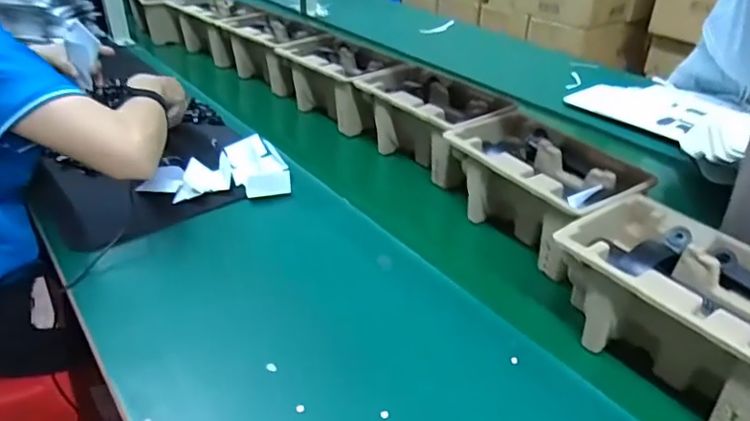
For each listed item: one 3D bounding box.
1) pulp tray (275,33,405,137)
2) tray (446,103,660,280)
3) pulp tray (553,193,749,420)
[{"bbox_3d":[-0.068,-0.233,0.993,0.137,0.106,0.248,-20,39,-34],"label":"pulp tray"},{"bbox_3d":[0.197,-0.030,0.690,0.148,0.107,0.245,-15,36,-29],"label":"tray"},{"bbox_3d":[0.289,0.096,0.505,0.147,0.104,0.222,-17,37,-31],"label":"pulp tray"}]

